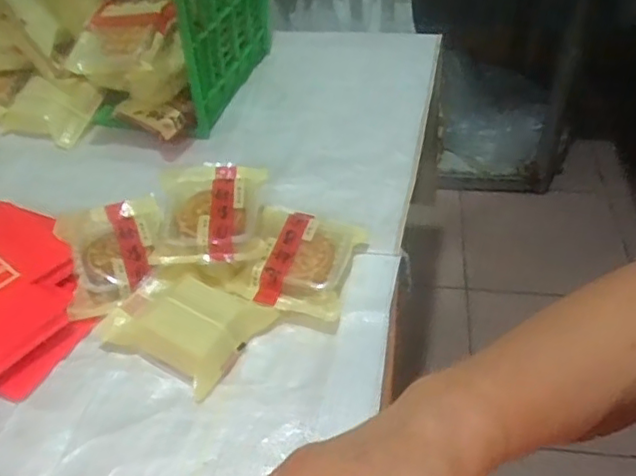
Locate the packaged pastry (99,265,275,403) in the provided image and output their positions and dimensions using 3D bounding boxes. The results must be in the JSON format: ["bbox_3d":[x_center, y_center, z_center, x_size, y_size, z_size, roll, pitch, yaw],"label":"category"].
[{"bbox_3d":[-0.121,0.075,0.570,0.121,0.034,0.100,21,49,23],"label":"packaged pastry"}]

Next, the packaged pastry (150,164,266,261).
[{"bbox_3d":[-0.109,-0.030,0.633,0.105,0.031,0.125,-2,44,1],"label":"packaged pastry"}]

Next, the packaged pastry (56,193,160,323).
[{"bbox_3d":[-0.208,0.014,0.646,0.104,0.046,0.133,-16,45,-13],"label":"packaged pastry"}]

